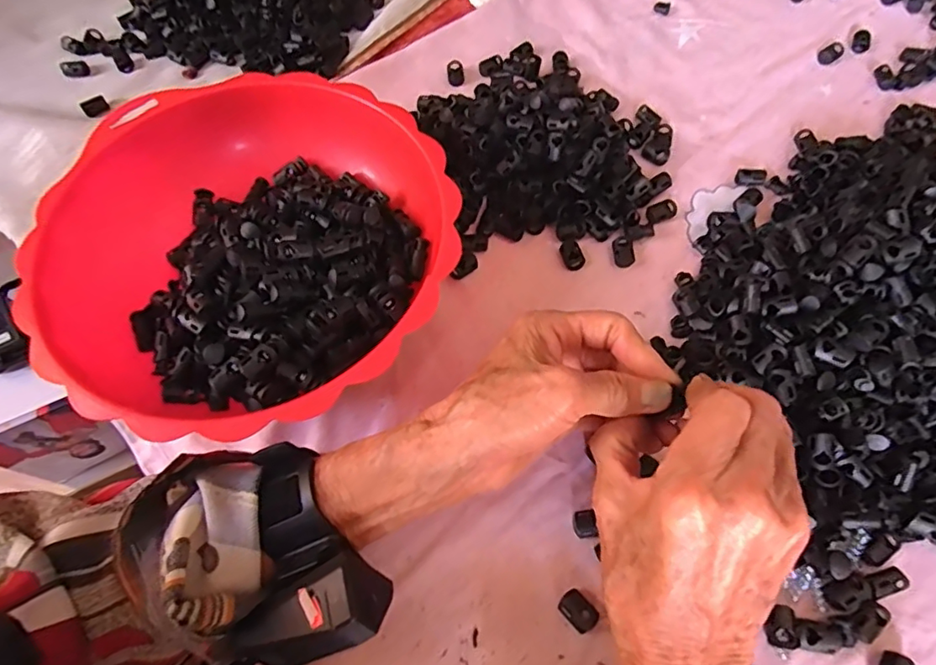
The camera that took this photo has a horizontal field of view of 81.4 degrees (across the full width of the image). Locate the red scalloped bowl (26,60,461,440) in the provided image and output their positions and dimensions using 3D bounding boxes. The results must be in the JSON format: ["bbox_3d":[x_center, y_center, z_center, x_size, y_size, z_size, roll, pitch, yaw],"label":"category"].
[{"bbox_3d":[-0.129,-0.049,0.336,0.235,0.058,0.235,0,63,0],"label":"red scalloped bowl"}]

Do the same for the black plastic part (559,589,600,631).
[{"bbox_3d":[0.057,0.143,0.279,0.014,0.007,0.020,-41,69,-18],"label":"black plastic part"}]

